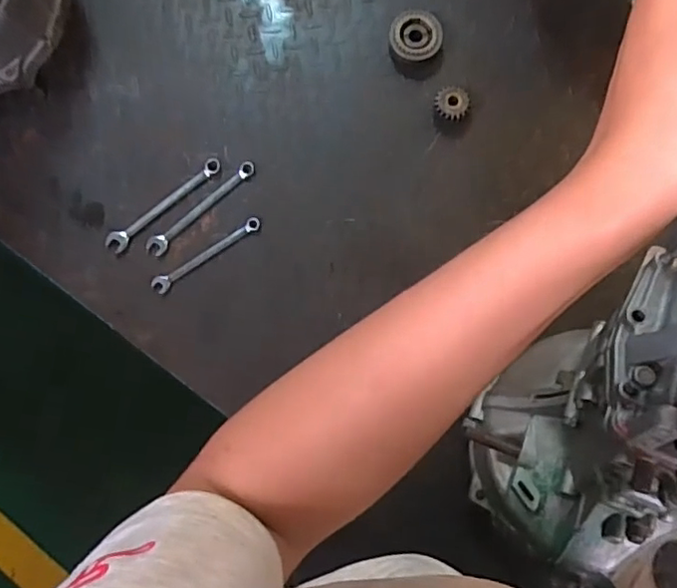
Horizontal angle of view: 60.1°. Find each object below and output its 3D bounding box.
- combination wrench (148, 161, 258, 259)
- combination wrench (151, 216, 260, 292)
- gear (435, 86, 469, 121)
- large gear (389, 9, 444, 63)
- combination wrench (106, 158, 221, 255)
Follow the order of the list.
[{"bbox_3d":[-0.178,-0.112,0.767,0.174,0.010,0.025,-41,81,-7],"label":"combination wrench"},{"bbox_3d":[-0.166,-0.050,0.745,0.154,0.009,0.020,-34,81,-6],"label":"combination wrench"},{"bbox_3d":[0.149,-0.251,0.766,0.043,0.016,0.039,25,80,5],"label":"gear"},{"bbox_3d":[0.106,-0.349,0.792,0.069,0.020,0.069,9,79,2],"label":"large gear"},{"bbox_3d":[-0.224,-0.116,0.751,0.173,0.009,0.026,-42,82,-7],"label":"combination wrench"}]

